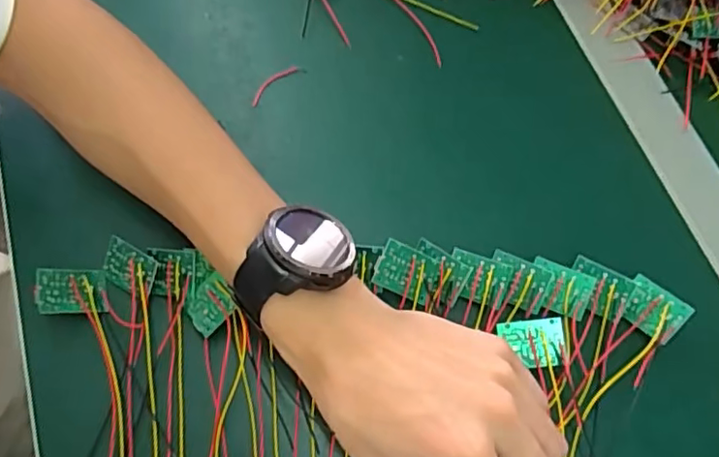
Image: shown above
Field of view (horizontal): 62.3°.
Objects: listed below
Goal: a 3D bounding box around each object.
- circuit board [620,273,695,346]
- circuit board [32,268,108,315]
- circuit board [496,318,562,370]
[{"bbox_3d":[0.166,0.046,0.335,0.033,0.005,0.027,35,90,26],"label":"circuit board"},{"bbox_3d":[-0.160,0.035,0.330,0.037,0.004,0.026,6,56,-38],"label":"circuit board"},{"bbox_3d":[0.094,0.063,0.326,0.034,0.004,0.027,-2,78,9],"label":"circuit board"}]

